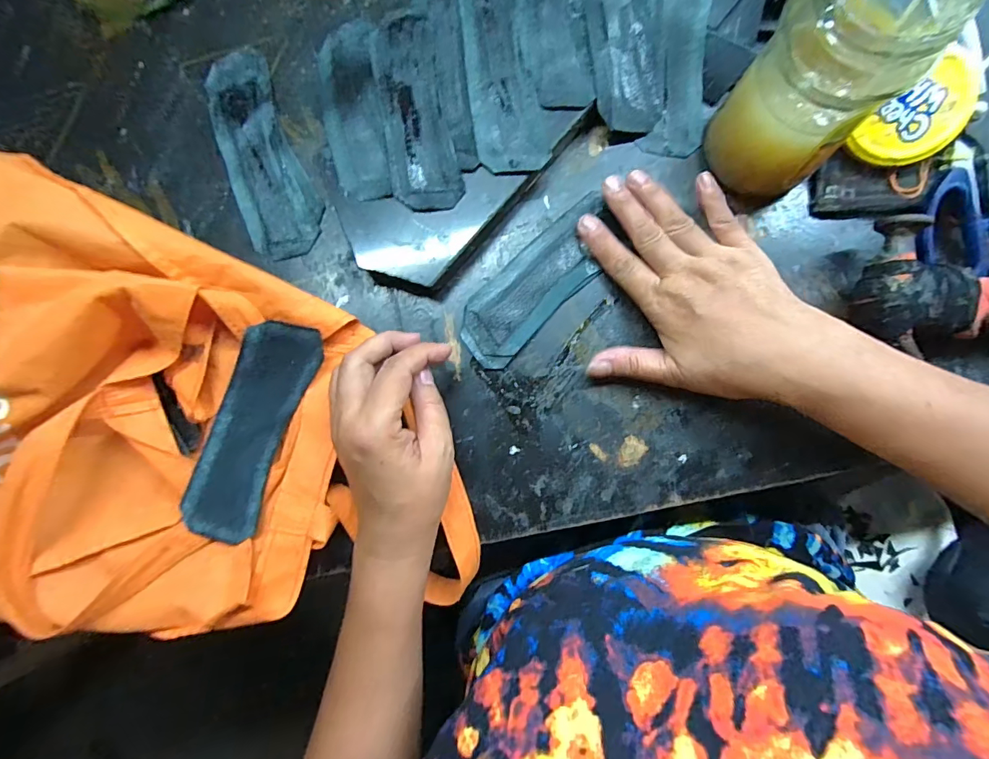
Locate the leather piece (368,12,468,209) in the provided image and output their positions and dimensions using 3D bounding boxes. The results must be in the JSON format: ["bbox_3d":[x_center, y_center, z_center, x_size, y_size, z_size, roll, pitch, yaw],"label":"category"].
[{"bbox_3d":[-0.058,-0.190,0.319,0.047,0.004,0.144,-13,86,2],"label":"leather piece"}]

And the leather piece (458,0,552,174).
[{"bbox_3d":[0.005,-0.219,0.315,0.049,0.004,0.148,-9,86,2],"label":"leather piece"}]

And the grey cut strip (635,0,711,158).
[{"bbox_3d":[0.132,-0.242,0.317,0.049,0.007,0.152,-2,105,3],"label":"grey cut strip"}]

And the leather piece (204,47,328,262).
[{"bbox_3d":[-0.183,-0.177,0.349,0.058,0.007,0.171,-22,85,1],"label":"leather piece"}]

